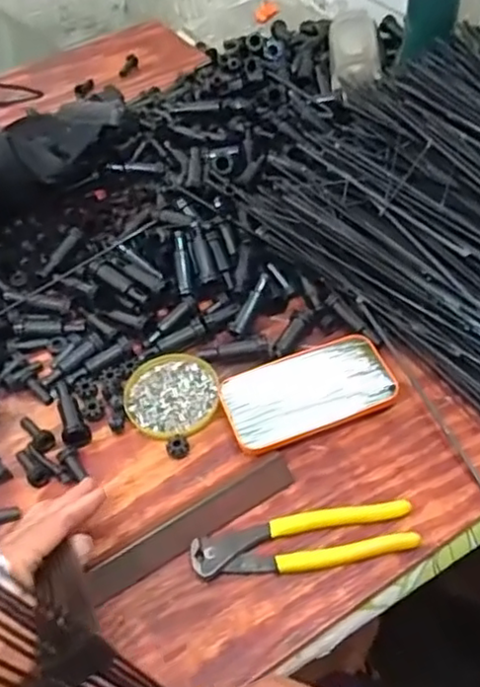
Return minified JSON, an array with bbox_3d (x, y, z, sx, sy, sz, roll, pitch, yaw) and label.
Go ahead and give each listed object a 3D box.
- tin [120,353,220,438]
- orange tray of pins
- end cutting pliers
[{"bbox_3d":[-0.061,0.046,0.582,0.082,0.010,0.084,-2,51,3],"label":"tin"},{"bbox_3d":[0.059,0.041,0.564,0.143,0.012,0.079,-18,52,-10],"label":"orange tray of pins"},{"bbox_3d":[0.048,0.147,0.485,0.164,0.013,0.041,-7,50,-1],"label":"end cutting pliers"}]

